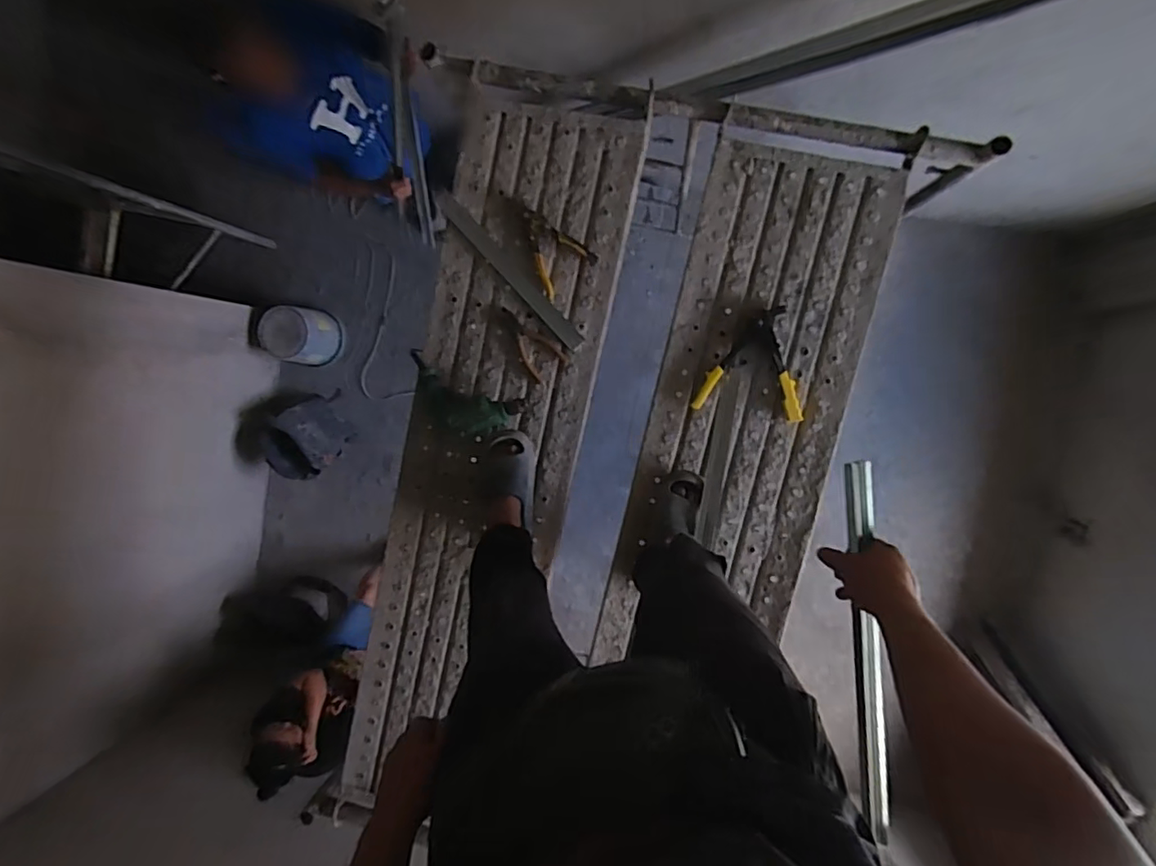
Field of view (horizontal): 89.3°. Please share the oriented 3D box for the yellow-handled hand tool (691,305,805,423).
[{"bbox_3d":[0.362,-0.133,1.280,0.221,0.025,0.245,-10,94,8],"label":"yellow-handled hand tool"}]

